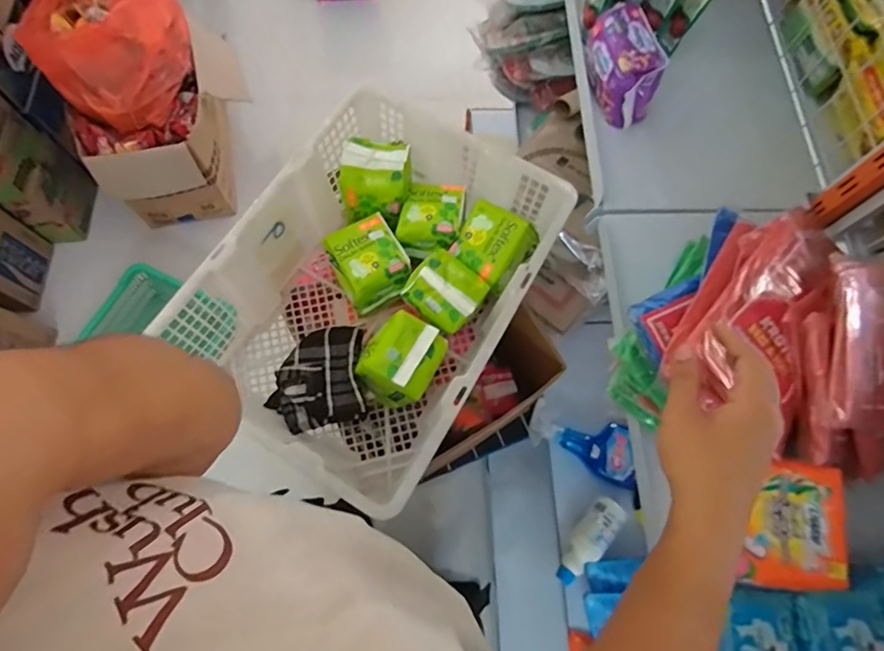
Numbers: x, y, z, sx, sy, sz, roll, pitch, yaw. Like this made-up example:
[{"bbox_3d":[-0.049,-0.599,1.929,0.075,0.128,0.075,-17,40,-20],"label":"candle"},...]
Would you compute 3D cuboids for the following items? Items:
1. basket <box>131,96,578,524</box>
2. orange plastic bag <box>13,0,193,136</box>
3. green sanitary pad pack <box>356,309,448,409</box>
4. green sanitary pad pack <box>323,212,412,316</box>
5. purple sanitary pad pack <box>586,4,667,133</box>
[{"bbox_3d":[-0.083,-0.044,0.684,0.345,0.165,0.447,30,72,9],"label":"basket"},{"bbox_3d":[-0.816,-0.733,1.238,0.291,0.190,0.421,12,71,2],"label":"orange plastic bag"},{"bbox_3d":[-0.051,0.051,0.668,0.090,0.099,0.101,30,72,8],"label":"green sanitary pad pack"},{"bbox_3d":[-0.104,-0.088,0.727,0.095,0.070,0.114,-28,74,-11],"label":"green sanitary pad pack"},{"bbox_3d":[0.224,-0.324,0.624,0.069,0.083,0.106,-9,71,-5],"label":"purple sanitary pad pack"}]

